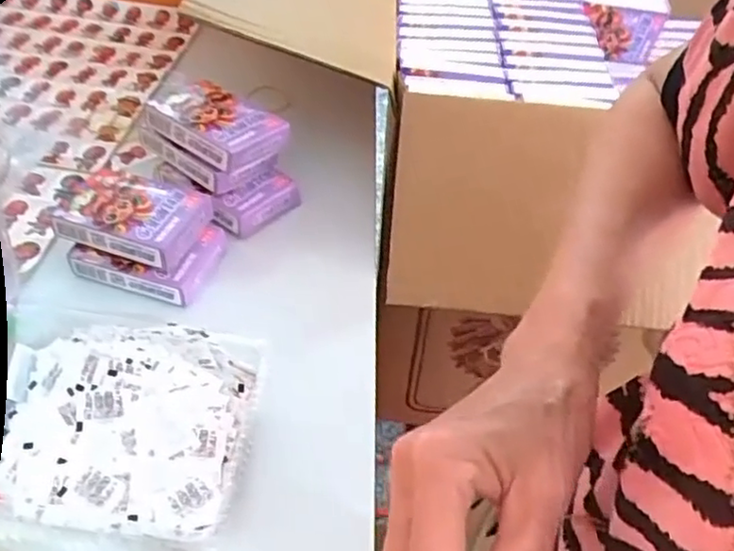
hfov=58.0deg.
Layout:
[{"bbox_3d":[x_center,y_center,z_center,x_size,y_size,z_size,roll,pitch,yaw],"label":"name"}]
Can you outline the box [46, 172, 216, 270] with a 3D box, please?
[{"bbox_3d":[-0.170,-0.050,0.479,0.103,0.020,0.076,18,50,7],"label":"box"}]

